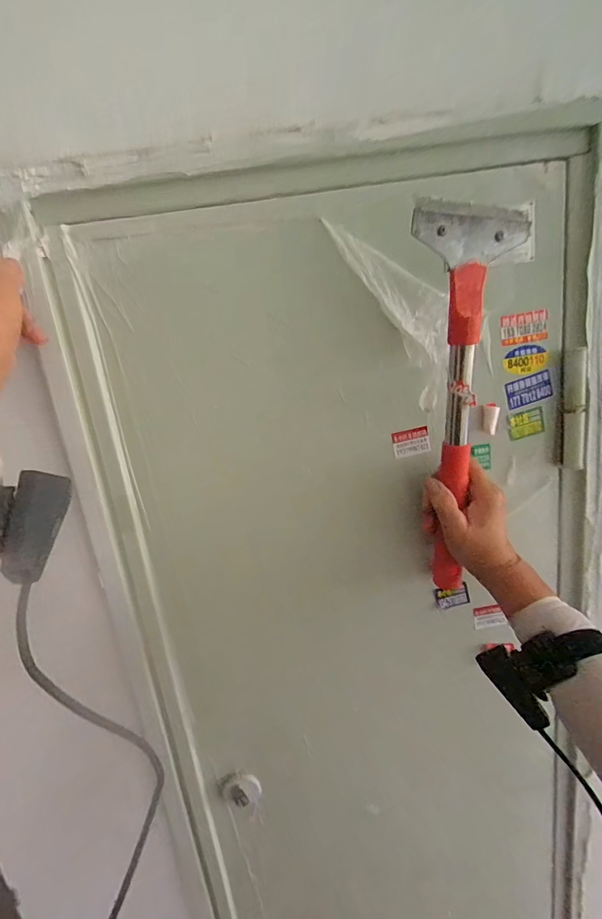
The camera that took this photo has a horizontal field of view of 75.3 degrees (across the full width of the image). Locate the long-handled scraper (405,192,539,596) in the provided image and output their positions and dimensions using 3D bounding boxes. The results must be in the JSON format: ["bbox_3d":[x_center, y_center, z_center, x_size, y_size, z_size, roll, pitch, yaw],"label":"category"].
[{"bbox_3d":[0.154,-0.026,0.381,0.100,0.383,0.022,-5,24,-1],"label":"long-handled scraper"}]

